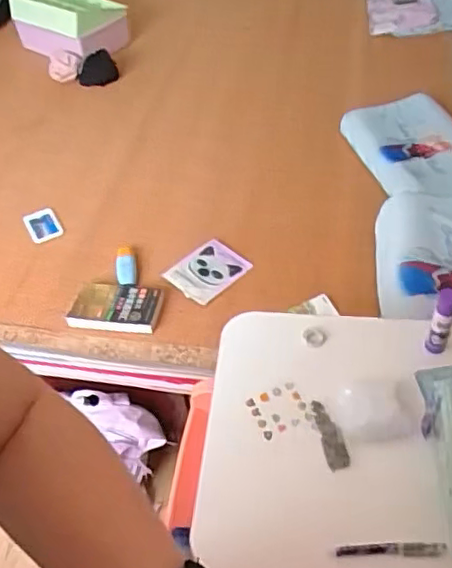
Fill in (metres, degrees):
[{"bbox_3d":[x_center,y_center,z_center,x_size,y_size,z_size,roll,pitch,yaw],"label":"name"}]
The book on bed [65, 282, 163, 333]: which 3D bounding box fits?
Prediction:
[{"bbox_3d":[-0.220,0.042,1.190,0.174,0.026,0.121,5,48,8],"label":"book on bed"}]

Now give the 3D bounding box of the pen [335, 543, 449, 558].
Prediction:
[{"bbox_3d":[0.190,0.306,0.688,0.124,0.007,0.014,-2,47,3],"label":"pen"}]

